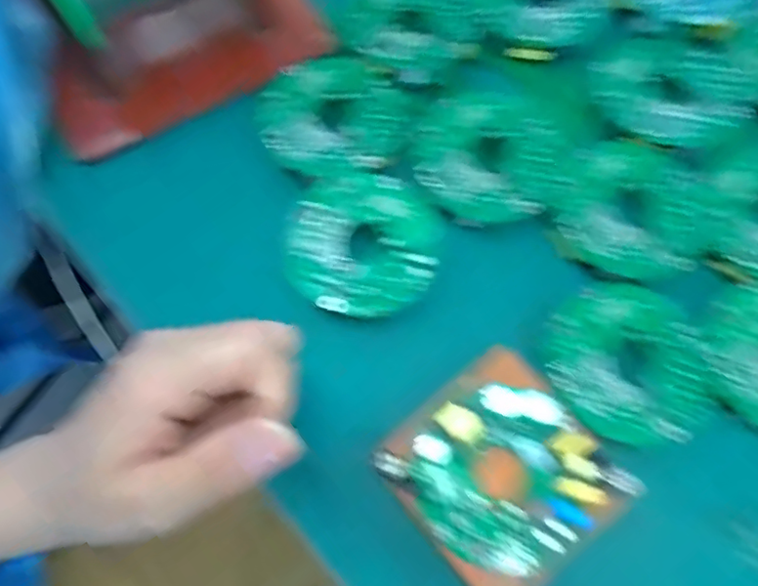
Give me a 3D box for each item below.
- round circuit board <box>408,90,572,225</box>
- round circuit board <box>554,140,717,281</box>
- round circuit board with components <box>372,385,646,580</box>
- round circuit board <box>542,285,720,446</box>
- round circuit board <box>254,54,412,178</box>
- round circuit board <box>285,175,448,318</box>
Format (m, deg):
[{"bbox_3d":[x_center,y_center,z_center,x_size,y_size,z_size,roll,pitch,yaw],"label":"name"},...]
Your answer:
[{"bbox_3d":[0.051,-0.065,0.264,0.068,0.004,0.066,0,73,1],"label":"round circuit board"},{"bbox_3d":[0.116,-0.037,0.257,0.066,0.004,0.063,0,73,1],"label":"round circuit board"},{"bbox_3d":[0.046,0.067,0.212,0.065,0.014,0.065,-39,88,-1],"label":"round circuit board with components"},{"bbox_3d":[0.103,0.028,0.236,0.062,0.005,0.067,0,73,1],"label":"round circuit board"},{"bbox_3d":[-0.022,-0.085,0.273,0.070,0.005,0.063,-4,73,0],"label":"round circuit board"},{"bbox_3d":[-0.007,-0.023,0.252,0.066,0.004,0.065,0,73,1],"label":"round circuit board"}]

